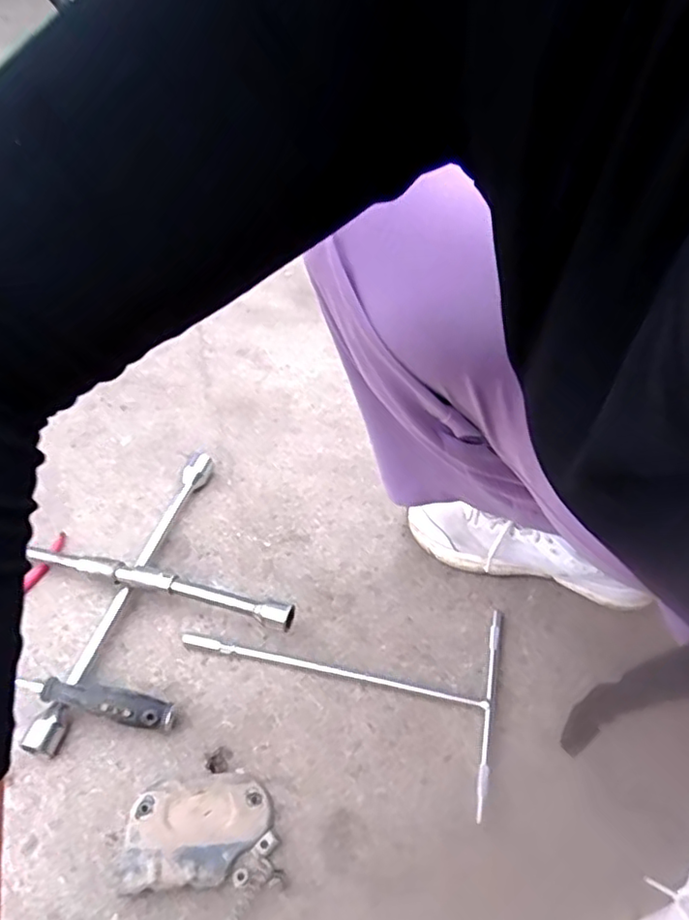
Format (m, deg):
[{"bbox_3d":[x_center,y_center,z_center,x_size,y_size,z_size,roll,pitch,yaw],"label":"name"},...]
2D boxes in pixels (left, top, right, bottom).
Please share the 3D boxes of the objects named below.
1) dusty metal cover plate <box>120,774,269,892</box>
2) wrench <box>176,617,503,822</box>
[{"bbox_3d":[-0.117,0.294,0.502,0.111,0.011,0.072,-3,49,-4],"label":"dusty metal cover plate"},{"bbox_3d":[-0.008,0.193,0.592,0.291,0.012,0.181,11,49,9],"label":"wrench"}]

